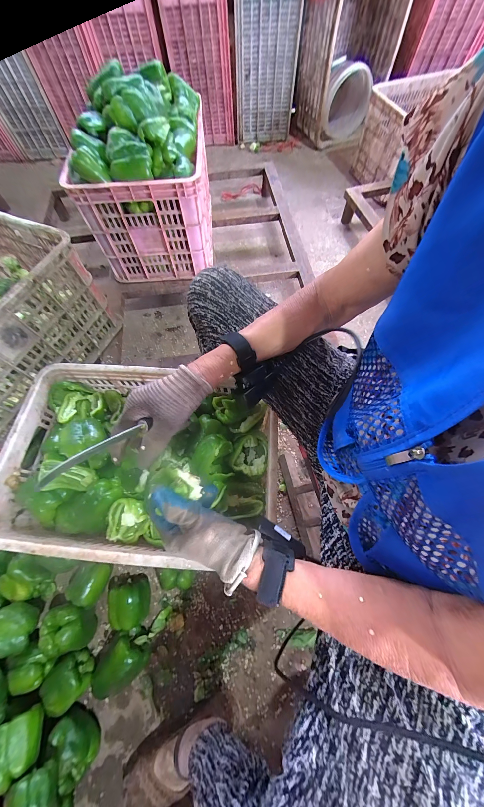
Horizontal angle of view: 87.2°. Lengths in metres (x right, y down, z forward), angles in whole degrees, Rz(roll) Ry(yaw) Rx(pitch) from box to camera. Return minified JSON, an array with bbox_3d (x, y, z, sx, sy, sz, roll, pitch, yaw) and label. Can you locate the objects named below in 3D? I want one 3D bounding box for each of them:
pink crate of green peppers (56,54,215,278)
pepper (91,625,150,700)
[{"bbox_3d":[-0.285,-0.695,0.795,0.334,0.352,0.424,-4,69,-1],"label":"pink crate of green peppers"},{"bbox_3d":[-0.256,0.548,0.545,0.100,0.073,0.086,-42,74,-14],"label":"pepper"}]

